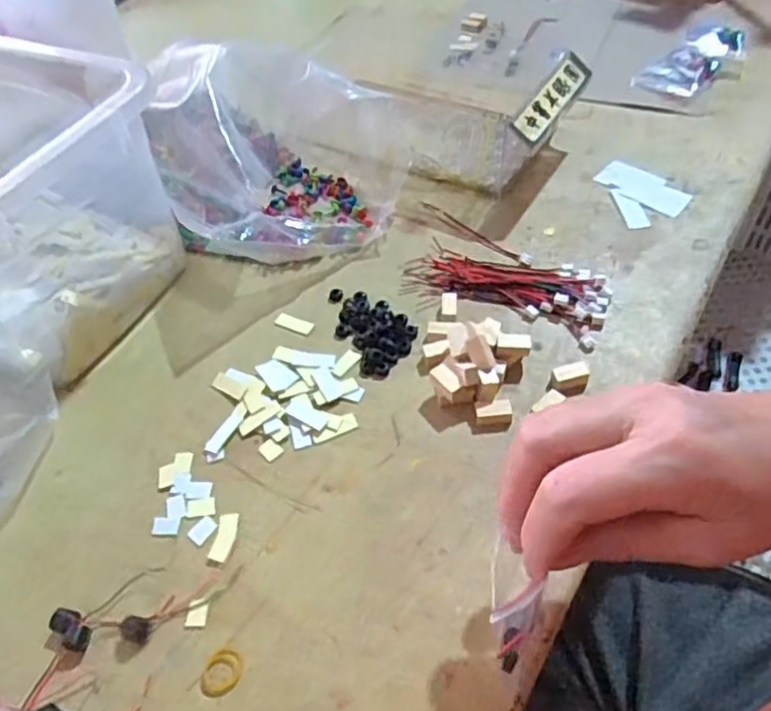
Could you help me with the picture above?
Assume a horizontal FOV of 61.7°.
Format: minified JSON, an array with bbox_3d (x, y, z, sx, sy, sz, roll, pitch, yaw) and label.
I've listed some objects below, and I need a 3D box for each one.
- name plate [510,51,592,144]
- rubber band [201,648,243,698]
[{"bbox_3d":[0.127,-0.196,0.499,0.027,0.013,0.114,39,60,-2],"label":"name plate"},{"bbox_3d":[-0.078,0.150,0.305,0.017,0.004,0.021,25,58,24],"label":"rubber band"}]

